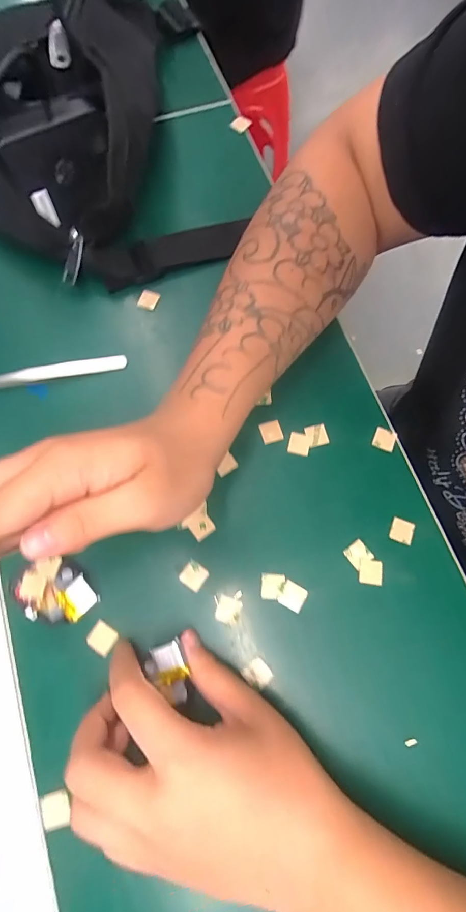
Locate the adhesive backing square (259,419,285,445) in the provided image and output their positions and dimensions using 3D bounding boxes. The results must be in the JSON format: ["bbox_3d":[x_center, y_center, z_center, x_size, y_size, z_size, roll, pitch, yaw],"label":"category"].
[{"bbox_3d":[0.029,-0.018,0.295,0.016,0.004,0.017,-17,74,-4],"label":"adhesive backing square"}]

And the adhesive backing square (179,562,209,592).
[{"bbox_3d":[-0.026,0.081,0.266,0.017,0.004,0.016,30,69,13],"label":"adhesive backing square"}]

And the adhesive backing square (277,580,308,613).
[{"bbox_3d":[0.040,0.093,0.263,0.016,0.004,0.016,28,73,10],"label":"adhesive backing square"}]

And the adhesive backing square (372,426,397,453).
[{"bbox_3d":[0.114,-0.013,0.296,0.016,0.004,0.018,21,75,14],"label":"adhesive backing square"}]

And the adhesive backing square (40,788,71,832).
[{"bbox_3d":[-0.103,0.204,0.228,0.017,0.004,0.017,-14,74,-3],"label":"adhesive backing square"}]

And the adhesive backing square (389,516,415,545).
[{"bbox_3d":[0.119,0.052,0.277,0.015,0.004,0.016,20,76,6],"label":"adhesive backing square"}]

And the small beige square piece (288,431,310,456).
[{"bbox_3d":[0.050,-0.009,0.294,0.015,0.004,0.017,12,73,4],"label":"small beige square piece"}]

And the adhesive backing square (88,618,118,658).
[{"bbox_3d":[-0.084,0.117,0.255,0.018,0.004,0.016,28,74,16],"label":"adhesive backing square"}]

